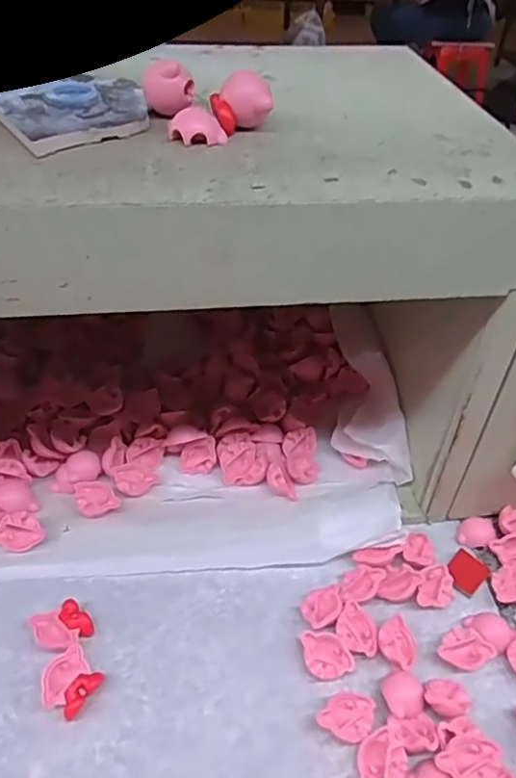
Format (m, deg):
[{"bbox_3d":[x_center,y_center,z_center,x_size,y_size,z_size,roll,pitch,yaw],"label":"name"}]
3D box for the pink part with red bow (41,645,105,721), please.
[{"bbox_3d":[-0.121,0.188,0.382,0.031,0.013,0.035,25,47,22],"label":"pink part with red bow"}]

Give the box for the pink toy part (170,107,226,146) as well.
[{"bbox_3d":[-0.033,-0.144,0.325,0.030,0.012,0.021,-2,43,-6],"label":"pink toy part"}]

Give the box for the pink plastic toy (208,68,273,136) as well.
[{"bbox_3d":[-0.009,-0.161,0.331,0.030,0.024,0.022,-7,44,-11],"label":"pink plastic toy"}]

